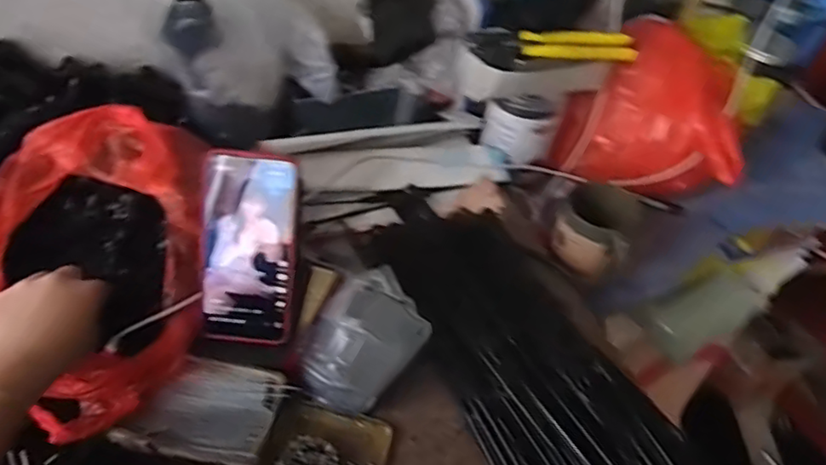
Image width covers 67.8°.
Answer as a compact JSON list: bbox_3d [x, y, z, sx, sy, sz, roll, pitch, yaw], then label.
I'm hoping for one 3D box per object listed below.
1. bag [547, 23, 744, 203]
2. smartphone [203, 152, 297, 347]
[{"bbox_3d":[0.316,-0.151,0.814,0.213,0.185,0.171,21,49,12],"label":"bag"},{"bbox_3d":[-0.138,0.016,0.522,0.076,0.165,0.018,4,12,-3],"label":"smartphone"}]

